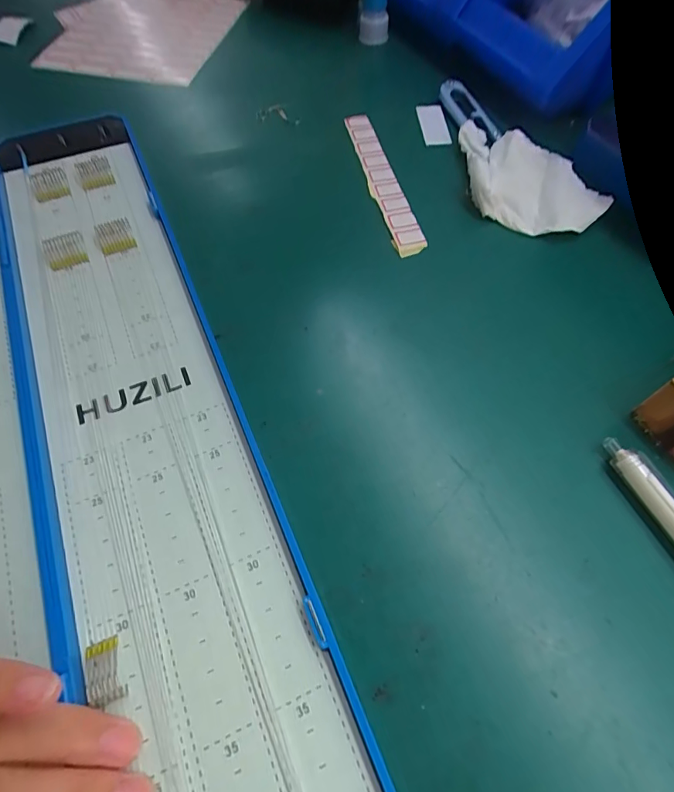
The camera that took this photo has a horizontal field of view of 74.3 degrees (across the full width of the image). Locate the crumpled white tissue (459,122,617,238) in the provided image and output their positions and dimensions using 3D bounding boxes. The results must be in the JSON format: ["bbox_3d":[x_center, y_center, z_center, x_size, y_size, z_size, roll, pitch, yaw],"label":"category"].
[{"bbox_3d":[0.107,-0.132,0.271,0.056,0.024,0.102,-38,67,-19],"label":"crumpled white tissue"}]

